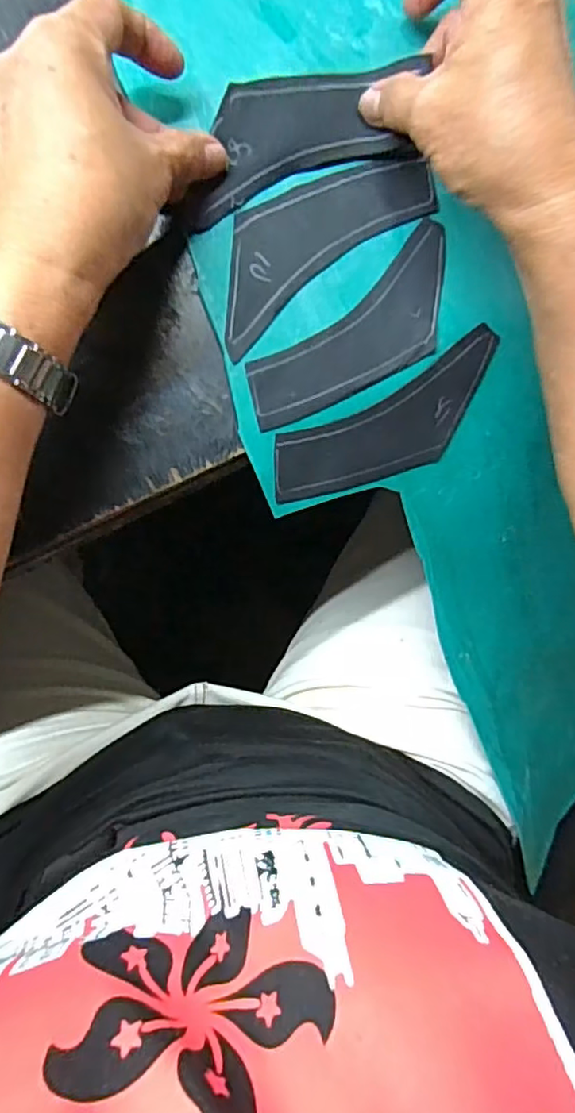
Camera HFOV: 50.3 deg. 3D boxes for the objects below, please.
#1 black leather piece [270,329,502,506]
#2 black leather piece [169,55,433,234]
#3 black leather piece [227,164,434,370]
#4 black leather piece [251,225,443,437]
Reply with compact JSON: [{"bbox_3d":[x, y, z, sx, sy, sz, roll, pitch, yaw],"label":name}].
[{"bbox_3d":[0.055,-0.066,0.323,0.134,0.004,0.049,-29,113,-6],"label":"black leather piece"},{"bbox_3d":[0.001,-0.205,0.300,0.128,0.007,0.051,-22,100,-7],"label":"black leather piece"},{"bbox_3d":[0.012,-0.160,0.306,0.134,0.005,0.052,-39,90,-6],"label":"black leather piece"},{"bbox_3d":[0.038,-0.109,0.309,0.130,0.004,0.048,-39,96,-7],"label":"black leather piece"}]

